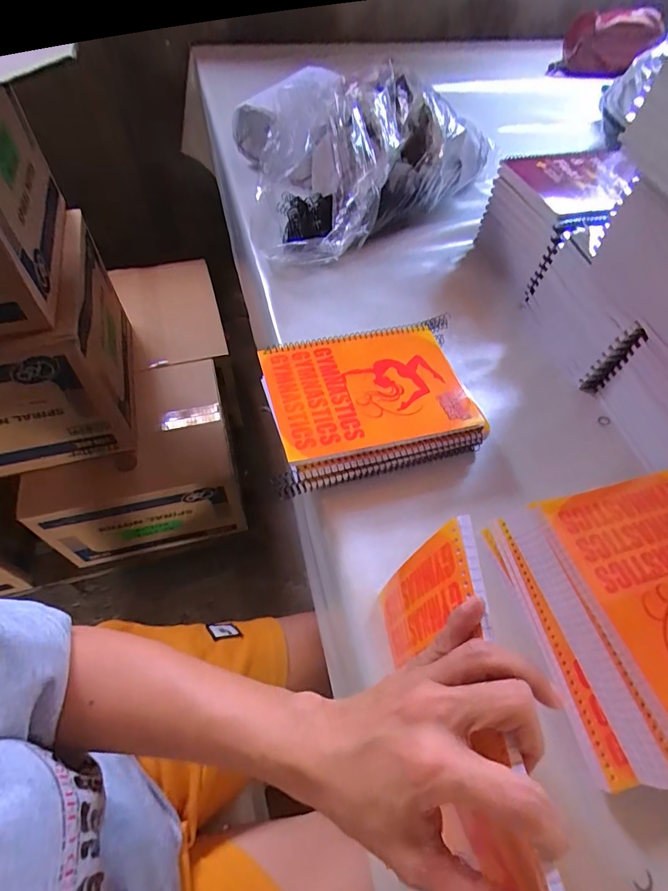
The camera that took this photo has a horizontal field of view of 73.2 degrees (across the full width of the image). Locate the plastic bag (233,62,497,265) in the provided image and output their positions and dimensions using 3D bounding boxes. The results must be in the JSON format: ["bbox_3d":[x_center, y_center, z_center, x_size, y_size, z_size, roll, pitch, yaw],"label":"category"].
[{"bbox_3d":[0.058,-0.416,0.643,0.175,0.158,0.391,35,60,20],"label":"plastic bag"}]

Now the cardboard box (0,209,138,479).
[{"bbox_3d":[-0.624,-0.181,0.899,0.353,0.315,0.380,-14,57,-12],"label":"cardboard box"}]

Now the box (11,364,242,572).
[{"bbox_3d":[-0.455,0.040,1.084,0.402,0.271,0.342,-12,57,-12],"label":"box"}]

